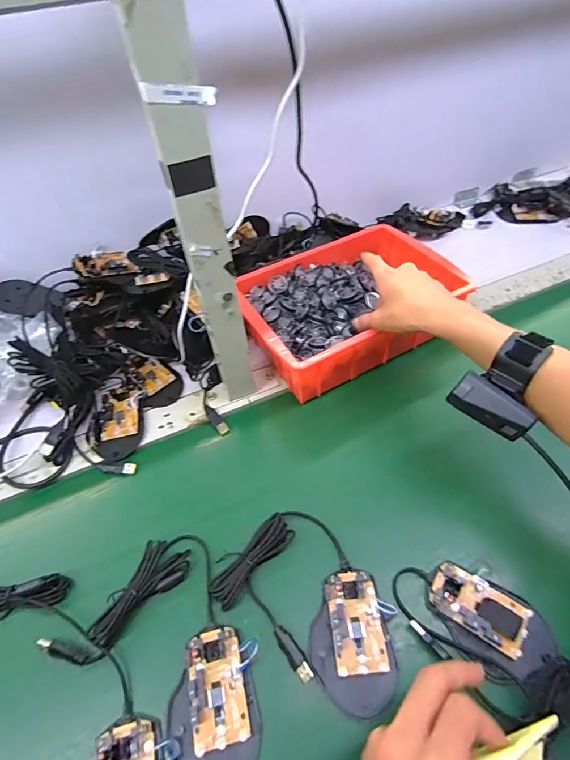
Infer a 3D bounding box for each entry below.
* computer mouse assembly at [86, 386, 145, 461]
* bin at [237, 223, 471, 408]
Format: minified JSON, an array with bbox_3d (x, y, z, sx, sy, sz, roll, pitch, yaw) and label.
[{"bbox_3d":[-0.220,0.053,0.511,0.066,0.015,0.102,-9,54,-4],"label":"computer mouse assembly"},{"bbox_3d":[0.084,-0.115,0.568,0.288,0.074,0.202,-28,57,-17],"label":"bin"}]

